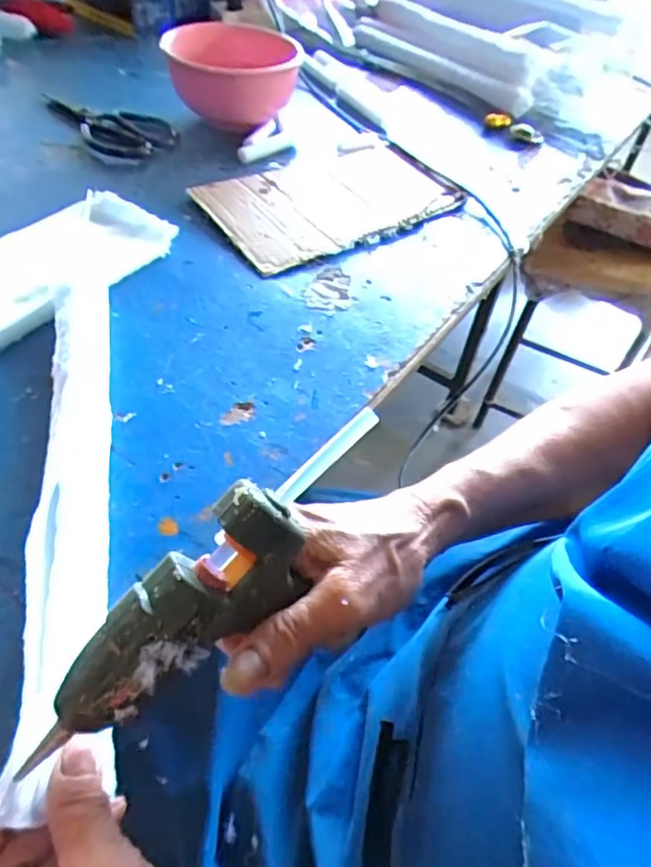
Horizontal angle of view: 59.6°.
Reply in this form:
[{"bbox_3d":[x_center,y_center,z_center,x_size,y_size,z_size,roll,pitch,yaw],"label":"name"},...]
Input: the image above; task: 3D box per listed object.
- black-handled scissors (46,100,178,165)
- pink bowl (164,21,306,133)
[{"bbox_3d":[-0.241,-0.349,0.638,0.095,0.013,0.170,-32,59,-29],"label":"black-handled scissors"},{"bbox_3d":[-0.104,-0.400,0.642,0.136,0.080,0.170,-10,51,-14],"label":"pink bowl"}]

